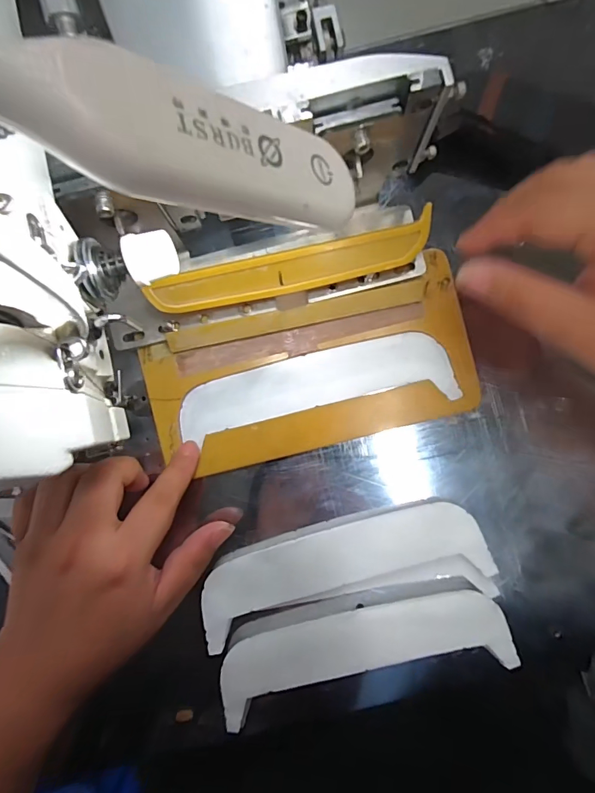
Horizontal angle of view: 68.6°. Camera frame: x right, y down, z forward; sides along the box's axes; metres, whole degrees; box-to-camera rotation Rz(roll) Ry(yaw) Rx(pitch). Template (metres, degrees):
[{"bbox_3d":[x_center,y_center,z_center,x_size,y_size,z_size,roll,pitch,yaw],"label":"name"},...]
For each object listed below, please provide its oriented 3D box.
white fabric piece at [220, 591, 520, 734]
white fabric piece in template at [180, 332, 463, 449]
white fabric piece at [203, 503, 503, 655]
[{"bbox_3d":[0.043,0.170,0.289,0.192,0.006,0.053,-13,88,1],"label":"white fabric piece"},{"bbox_3d":[0.012,-0.007,0.308,0.191,0.006,0.048,-13,88,0],"label":"white fabric piece in template"},{"bbox_3d":[0.029,0.116,0.294,0.193,0.007,0.052,-16,88,1],"label":"white fabric piece"}]

